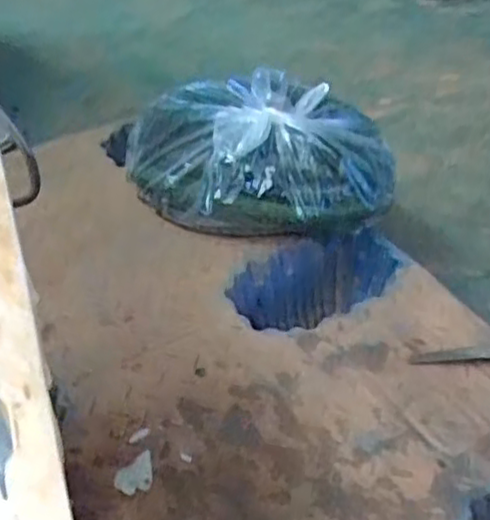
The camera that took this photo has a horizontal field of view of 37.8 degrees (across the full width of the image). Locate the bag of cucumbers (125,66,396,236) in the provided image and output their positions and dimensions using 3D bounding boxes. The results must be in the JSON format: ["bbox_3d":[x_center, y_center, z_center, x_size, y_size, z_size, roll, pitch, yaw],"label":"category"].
[{"bbox_3d":[0.018,-0.157,1.019,0.374,0.140,0.241,-4,41,-4],"label":"bag of cucumbers"}]

